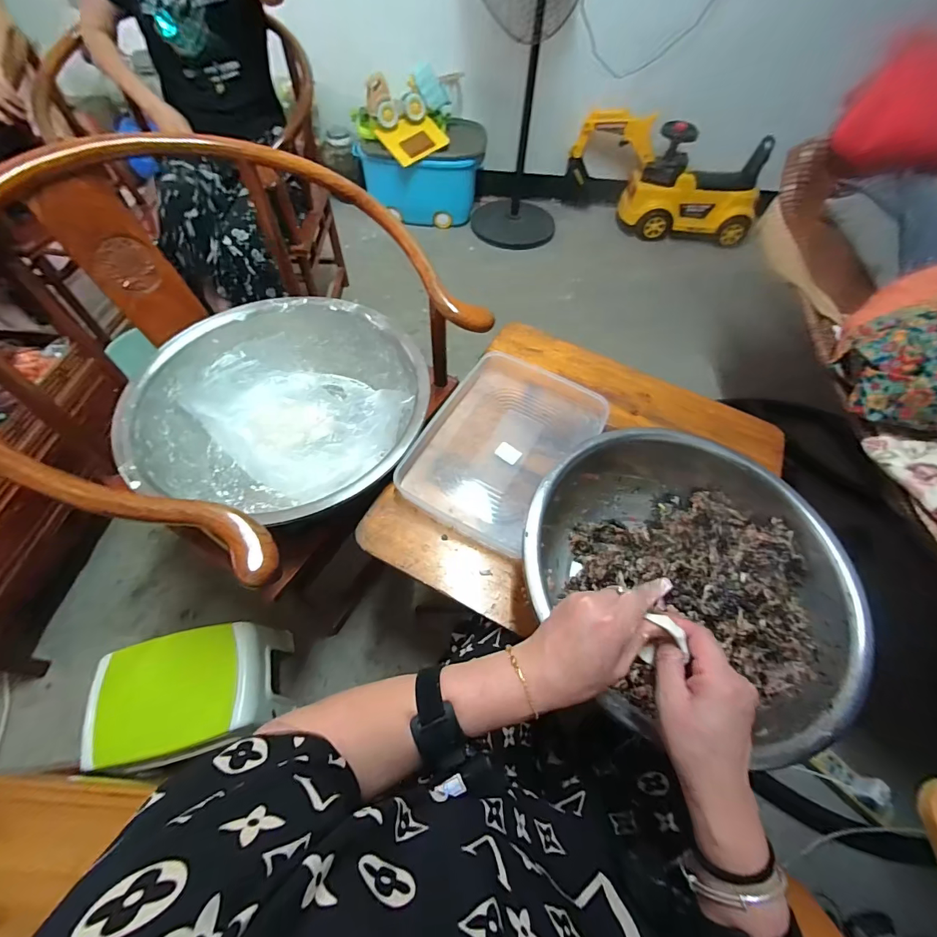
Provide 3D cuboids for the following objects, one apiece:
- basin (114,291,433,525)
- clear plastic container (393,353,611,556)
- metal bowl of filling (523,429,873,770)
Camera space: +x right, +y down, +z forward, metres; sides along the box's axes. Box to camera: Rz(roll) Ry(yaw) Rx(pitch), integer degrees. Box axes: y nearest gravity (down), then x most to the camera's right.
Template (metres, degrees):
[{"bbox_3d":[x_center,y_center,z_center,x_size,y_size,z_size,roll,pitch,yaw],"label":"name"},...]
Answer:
[{"bbox_3d":[-0.316,-0.103,0.774,0.473,0.148,0.446,2,57,-3],"label":"basin"},{"bbox_3d":[0.063,-0.046,0.700,0.251,0.044,0.337,24,59,12],"label":"clear plastic container"},{"bbox_3d":[0.260,0.141,0.542,0.371,0.132,0.378,2,57,-3],"label":"metal bowl of filling"}]

